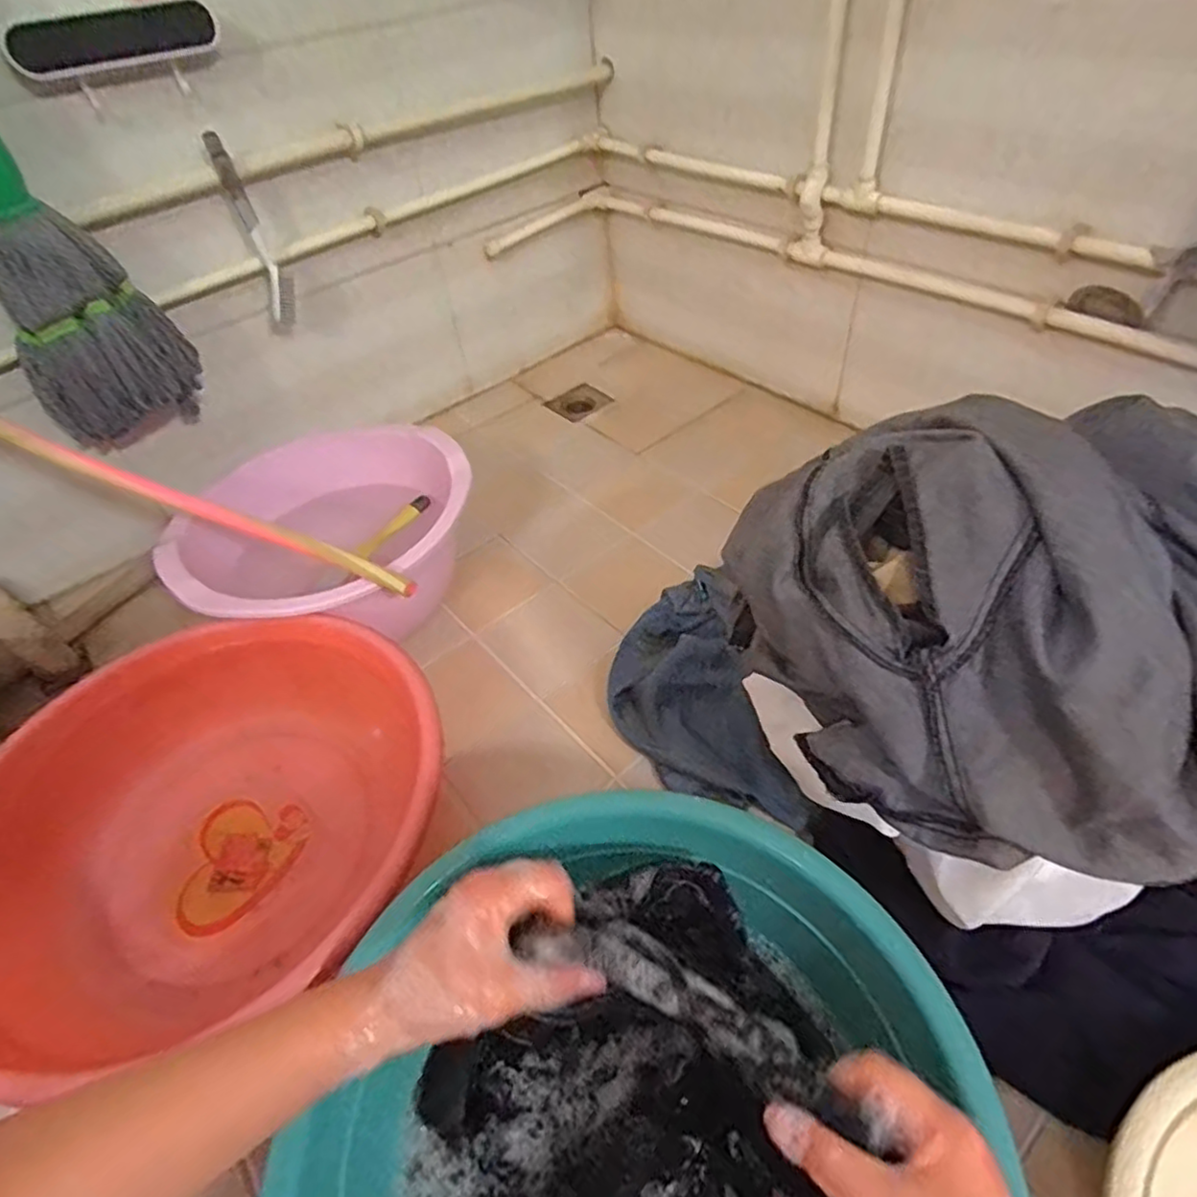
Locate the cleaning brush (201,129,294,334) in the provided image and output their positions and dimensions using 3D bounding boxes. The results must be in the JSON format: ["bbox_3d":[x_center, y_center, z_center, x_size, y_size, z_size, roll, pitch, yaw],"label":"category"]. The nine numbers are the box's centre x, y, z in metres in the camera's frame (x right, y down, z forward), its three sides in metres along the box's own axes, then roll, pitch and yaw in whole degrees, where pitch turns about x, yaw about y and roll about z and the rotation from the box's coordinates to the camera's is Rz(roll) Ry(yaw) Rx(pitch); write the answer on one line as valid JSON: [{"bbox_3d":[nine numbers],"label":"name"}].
[{"bbox_3d":[-0.485,-0.501,0.954,0.047,0.248,0.038,-21,49,-11],"label":"cleaning brush"}]

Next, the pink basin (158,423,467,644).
[{"bbox_3d":[-0.354,-0.077,0.903,0.371,0.122,0.356,-4,48,5],"label":"pink basin"}]

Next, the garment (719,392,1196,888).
[{"bbox_3d":[0.296,0.000,0.468,0.321,0.169,0.350,-19,48,-9],"label":"garment"}]

